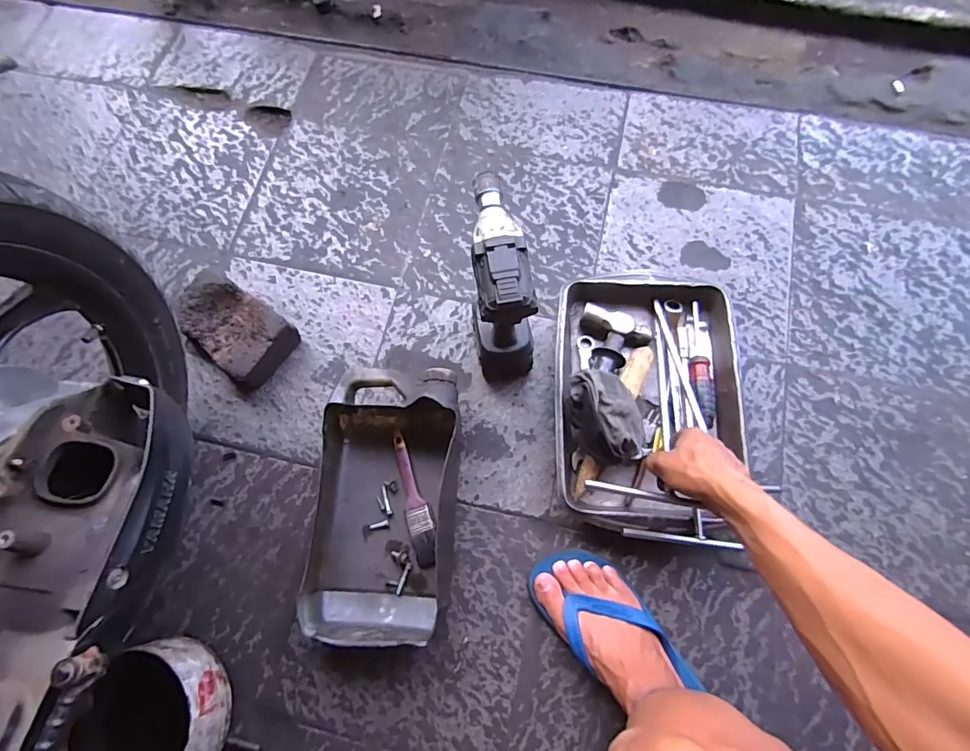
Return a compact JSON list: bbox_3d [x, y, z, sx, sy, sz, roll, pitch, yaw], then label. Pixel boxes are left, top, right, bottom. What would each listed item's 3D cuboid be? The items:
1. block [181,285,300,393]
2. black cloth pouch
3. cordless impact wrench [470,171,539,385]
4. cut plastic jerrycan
[{"bbox_3d":[-0.380,-0.065,0.734,0.169,0.059,0.119,32,76,11],"label":"block"},{"bbox_3d":[0.156,0.052,0.636,0.085,0.053,0.123,-17,73,-3],"label":"black cloth pouch"},{"bbox_3d":[0.020,-0.109,0.632,0.077,0.248,0.173,-6,72,1],"label":"cordless impact wrench"},{"bbox_3d":[-0.127,0.155,0.634,0.179,0.089,0.331,2,72,3],"label":"cut plastic jerrycan"}]

